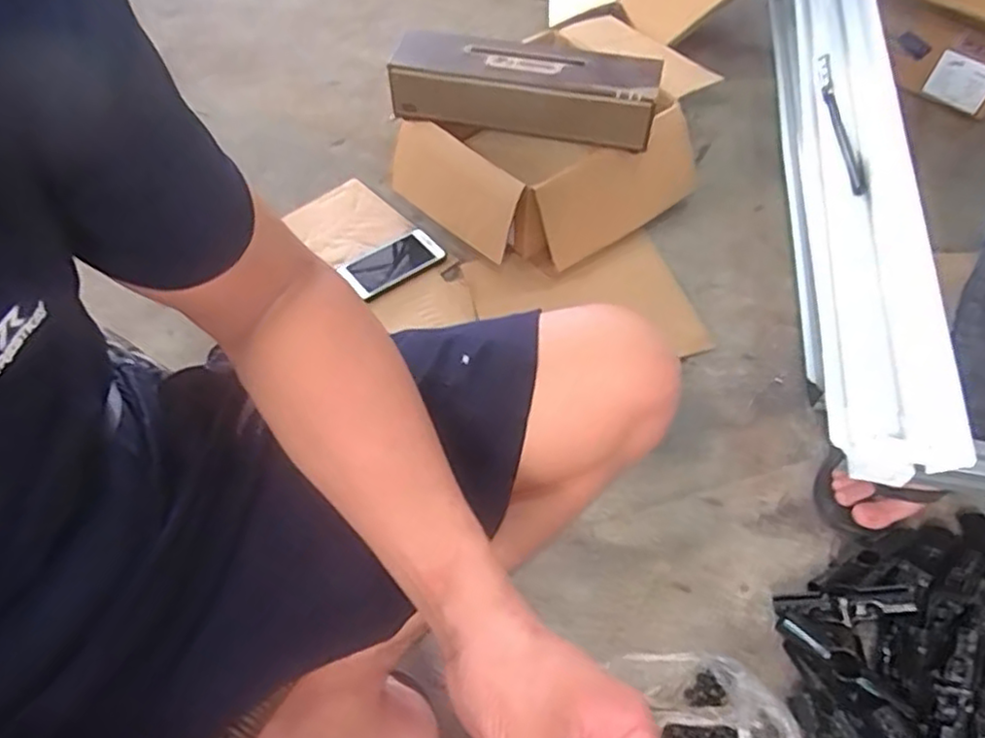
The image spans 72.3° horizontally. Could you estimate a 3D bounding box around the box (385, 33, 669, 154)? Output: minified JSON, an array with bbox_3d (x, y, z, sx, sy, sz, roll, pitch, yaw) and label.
[{"bbox_3d":[0.043,-0.406,0.978,0.375,0.083,0.104,12,55,8],"label":"box"}]

